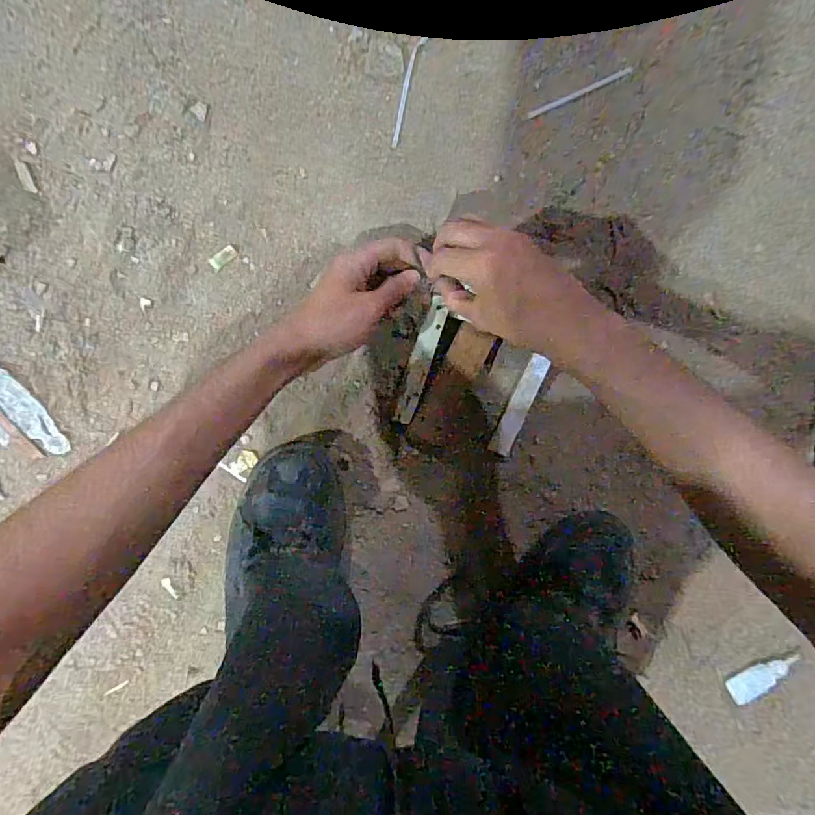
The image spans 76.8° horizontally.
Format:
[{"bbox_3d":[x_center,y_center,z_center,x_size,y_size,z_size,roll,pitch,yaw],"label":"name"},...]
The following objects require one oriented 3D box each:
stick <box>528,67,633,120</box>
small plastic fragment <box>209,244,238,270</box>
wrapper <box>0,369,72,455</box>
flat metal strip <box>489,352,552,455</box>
[{"bbox_3d":[0.155,-0.282,0.460,0.101,0.004,0.006,-24,100,2],"label":"stick"},{"bbox_3d":[-0.167,-0.136,0.464,0.025,0.004,0.012,-36,99,4],"label":"small plastic fragment"},{"bbox_3d":[-0.367,0.010,0.479,0.052,0.006,0.100,-32,99,4],"label":"wrapper"},{"bbox_3d":[0.105,-0.001,0.483,0.020,0.008,0.101,19,112,-5],"label":"flat metal strip"}]

